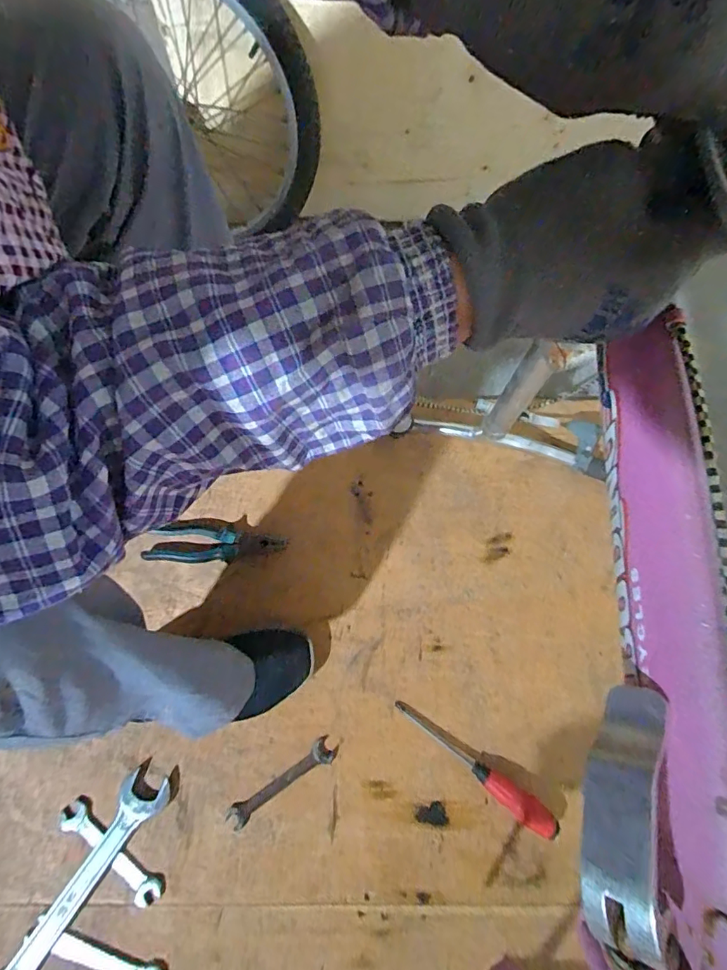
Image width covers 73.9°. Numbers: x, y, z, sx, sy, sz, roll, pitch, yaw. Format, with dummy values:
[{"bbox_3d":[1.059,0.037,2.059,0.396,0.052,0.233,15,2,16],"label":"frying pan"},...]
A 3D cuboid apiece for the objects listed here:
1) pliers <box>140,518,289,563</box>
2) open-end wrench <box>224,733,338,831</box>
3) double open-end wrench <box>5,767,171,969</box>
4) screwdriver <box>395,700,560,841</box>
[{"bbox_3d":[-0.208,0.078,0.687,0.188,0.016,0.061,-2,71,-1],"label":"pliers"},{"bbox_3d":[-0.098,0.365,0.593,0.144,0.008,0.030,-34,74,-12],"label":"open-end wrench"},{"bbox_3d":[-0.336,0.474,0.551,0.057,0.016,0.295,32,73,10],"label":"double open-end wrench"},{"bbox_3d":[0.137,0.342,0.589,0.224,0.026,0.030,37,74,11],"label":"screwdriver"}]

